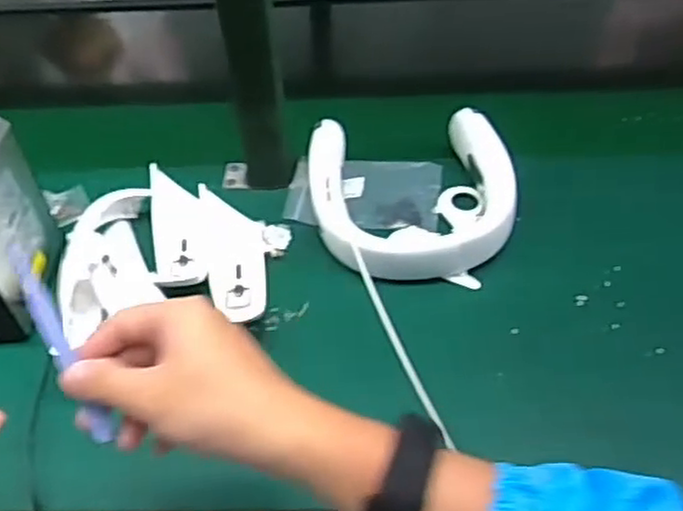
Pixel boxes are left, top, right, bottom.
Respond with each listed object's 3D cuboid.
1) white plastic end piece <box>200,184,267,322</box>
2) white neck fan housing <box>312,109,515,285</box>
[{"bbox_3d":[-0.098,-0.005,0.646,0.054,0.024,0.148,-10,46,-6],"label":"white plastic end piece"},{"bbox_3d":[0.067,-0.059,0.672,0.190,0.048,0.193,-4,46,0],"label":"white neck fan housing"}]

